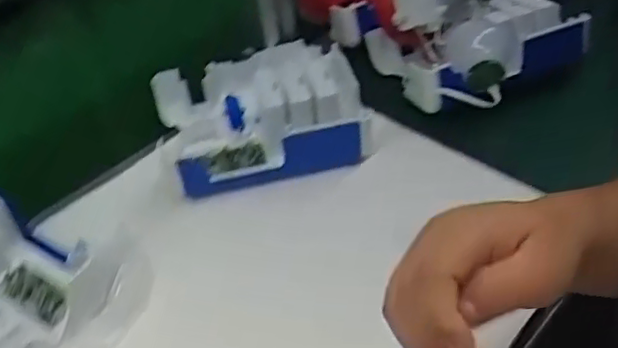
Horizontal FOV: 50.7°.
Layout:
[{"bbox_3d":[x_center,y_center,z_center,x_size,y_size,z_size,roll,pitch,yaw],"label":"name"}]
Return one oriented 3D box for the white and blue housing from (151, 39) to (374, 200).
[{"bbox_3d":[-0.045,-0.059,0.599,0.173,0.062,0.137,-14,43,-9],"label":"white and blue housing"}]

